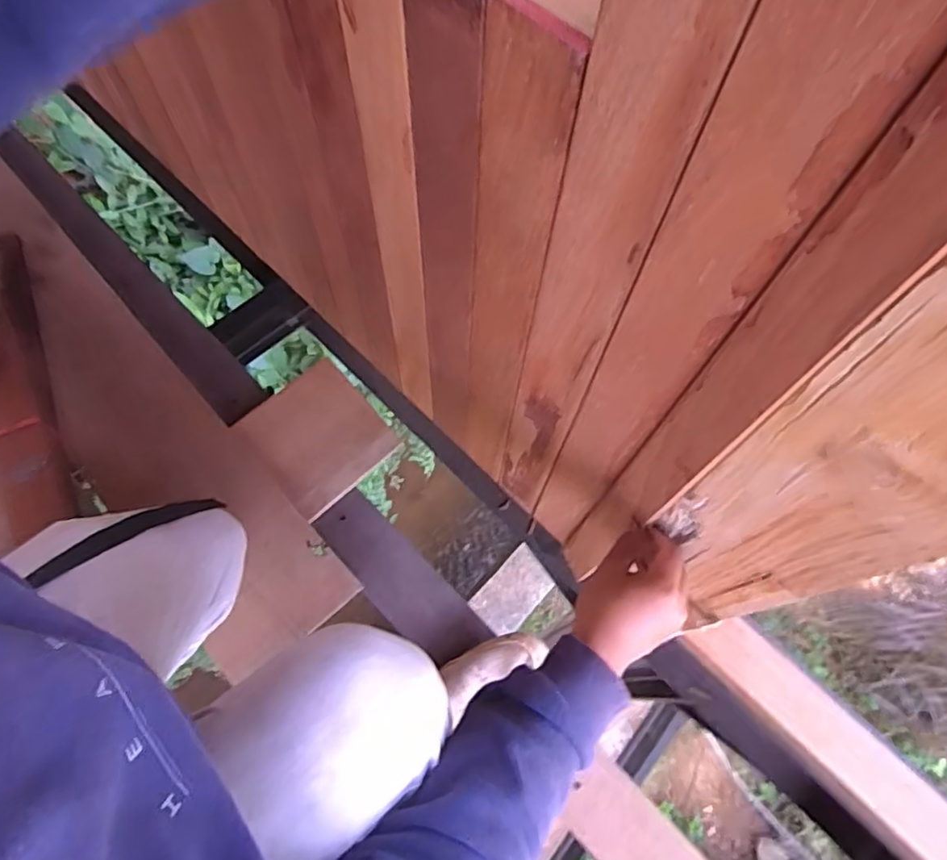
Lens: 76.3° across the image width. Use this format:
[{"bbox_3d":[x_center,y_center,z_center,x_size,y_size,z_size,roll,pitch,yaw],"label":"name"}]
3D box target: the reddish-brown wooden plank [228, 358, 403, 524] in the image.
[{"bbox_3d":[-0.230,0.008,0.884,0.172,0.017,0.195,-39,73,-17],"label":"reddish-brown wooden plank"}]

